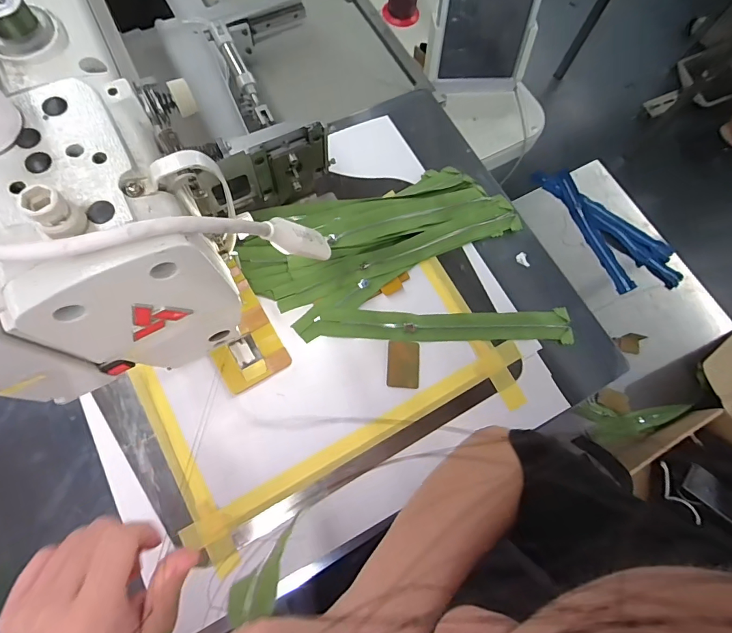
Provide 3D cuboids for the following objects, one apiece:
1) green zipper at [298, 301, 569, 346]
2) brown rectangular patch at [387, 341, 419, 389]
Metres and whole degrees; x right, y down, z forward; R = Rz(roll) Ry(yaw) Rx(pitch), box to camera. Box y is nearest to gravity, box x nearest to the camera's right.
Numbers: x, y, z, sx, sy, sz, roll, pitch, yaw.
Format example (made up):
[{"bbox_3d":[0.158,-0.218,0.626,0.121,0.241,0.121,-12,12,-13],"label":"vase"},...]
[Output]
[{"bbox_3d":[0.080,0.008,0.474,0.311,0.013,0.039,0,68,-2],"label":"green zipper"},{"bbox_3d":[0.042,0.053,0.459,0.035,0.004,0.052,4,72,-4],"label":"brown rectangular patch"}]

